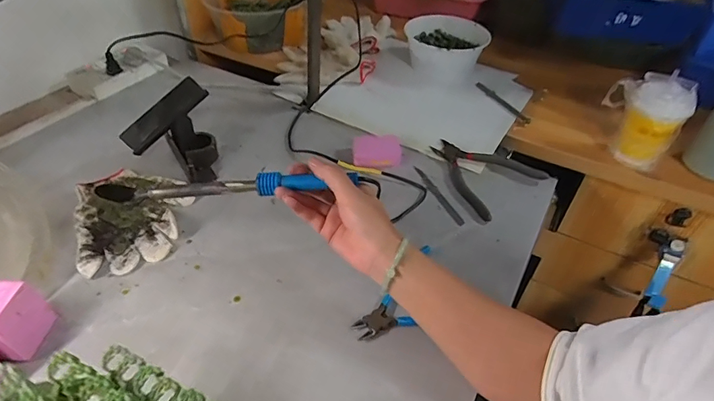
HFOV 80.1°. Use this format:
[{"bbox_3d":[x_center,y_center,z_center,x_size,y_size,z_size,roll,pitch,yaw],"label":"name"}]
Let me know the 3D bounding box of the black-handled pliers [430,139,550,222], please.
[{"bbox_3d":[0.188,-0.051,0.658,0.138,0.018,0.157,-26,49,-27],"label":"black-handled pliers"}]

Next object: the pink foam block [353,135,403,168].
[{"bbox_3d":[0.033,-0.080,0.687,0.077,0.017,0.076,1,43,-1],"label":"pink foam block"}]

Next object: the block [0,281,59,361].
[{"bbox_3d":[-0.350,0.125,0.427,0.038,0.071,0.059,3,43,2],"label":"block"}]

